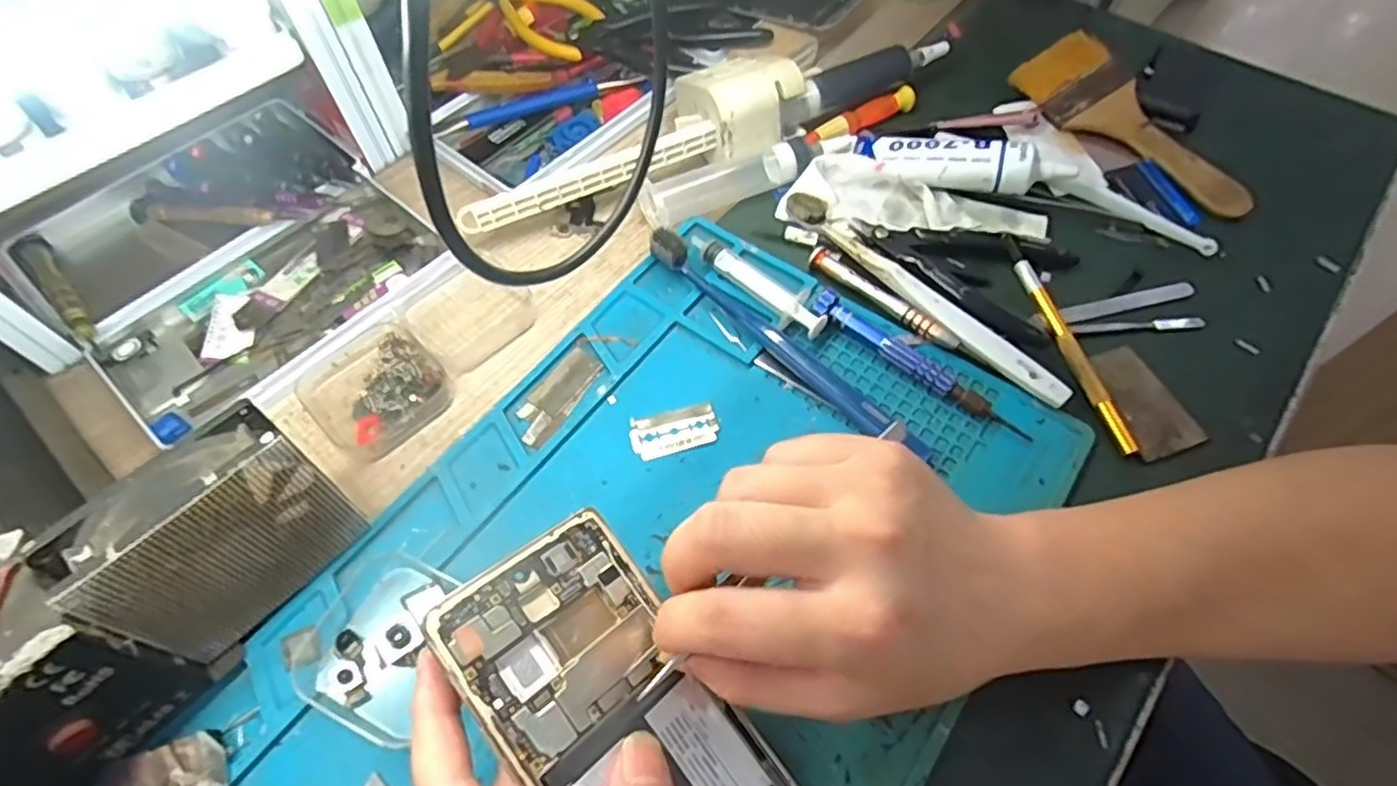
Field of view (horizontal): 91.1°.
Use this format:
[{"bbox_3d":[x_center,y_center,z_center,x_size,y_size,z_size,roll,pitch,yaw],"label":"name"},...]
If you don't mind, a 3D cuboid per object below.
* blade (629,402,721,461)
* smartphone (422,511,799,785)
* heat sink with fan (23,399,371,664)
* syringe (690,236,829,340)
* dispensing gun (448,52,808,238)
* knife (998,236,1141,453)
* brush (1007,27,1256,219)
[{"bbox_3d":[-0.012,0.018,0.338,0.043,0.004,0.024,-12,59,-7],"label":"blade"},{"bbox_3d":[-0.016,0.122,0.230,0.073,0.006,0.161,-31,78,-39],"label":"smartphone"},{"bbox_3d":[-0.183,0.056,0.265,0.030,0.084,0.079,34,65,19],"label":"heat sink with fan"},{"bbox_3d":[0.034,-0.060,0.376,0.024,0.013,0.090,-36,65,-20],"label":"syringe"},{"bbox_3d":[-0.044,-0.157,0.417,0.218,0.047,0.068,-21,61,-12],"label":"dispensing gun"},{"bbox_3d":[0.190,-0.029,0.357,0.008,0.013,0.132,-12,59,-7],"label":"knife"},{"bbox_3d":[0.276,-0.170,0.433,0.053,0.021,0.163,-23,61,-13],"label":"brush"}]

